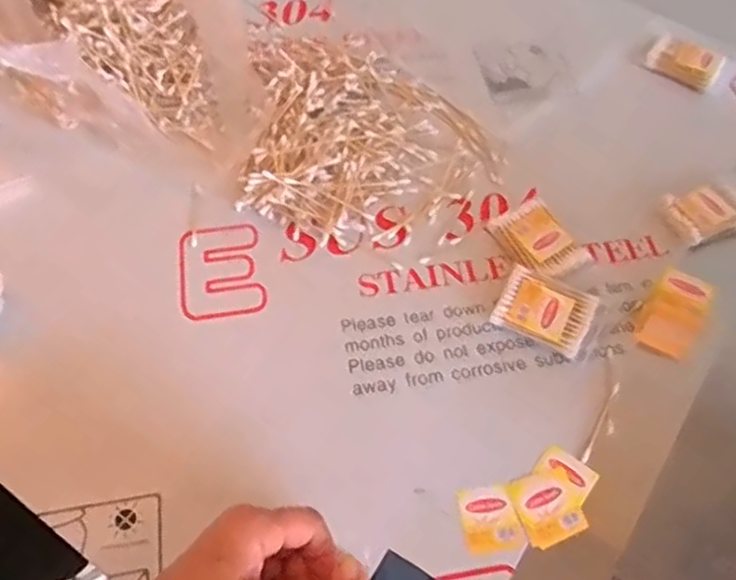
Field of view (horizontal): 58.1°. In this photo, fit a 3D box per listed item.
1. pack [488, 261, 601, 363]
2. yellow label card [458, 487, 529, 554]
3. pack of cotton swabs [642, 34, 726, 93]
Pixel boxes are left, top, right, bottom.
[{"bbox_3d":[0.149,0.019,0.545,0.081,0.025,0.058,26,62,13],"label":"pack"},{"bbox_3d":[0.086,0.161,0.470,0.040,0.005,0.043,-7,60,-6],"label":"yellow label card"},{"bbox_3d":[0.338,-0.243,0.710,0.071,0.019,0.047,31,64,15],"label":"pack of cotton swabs"}]

